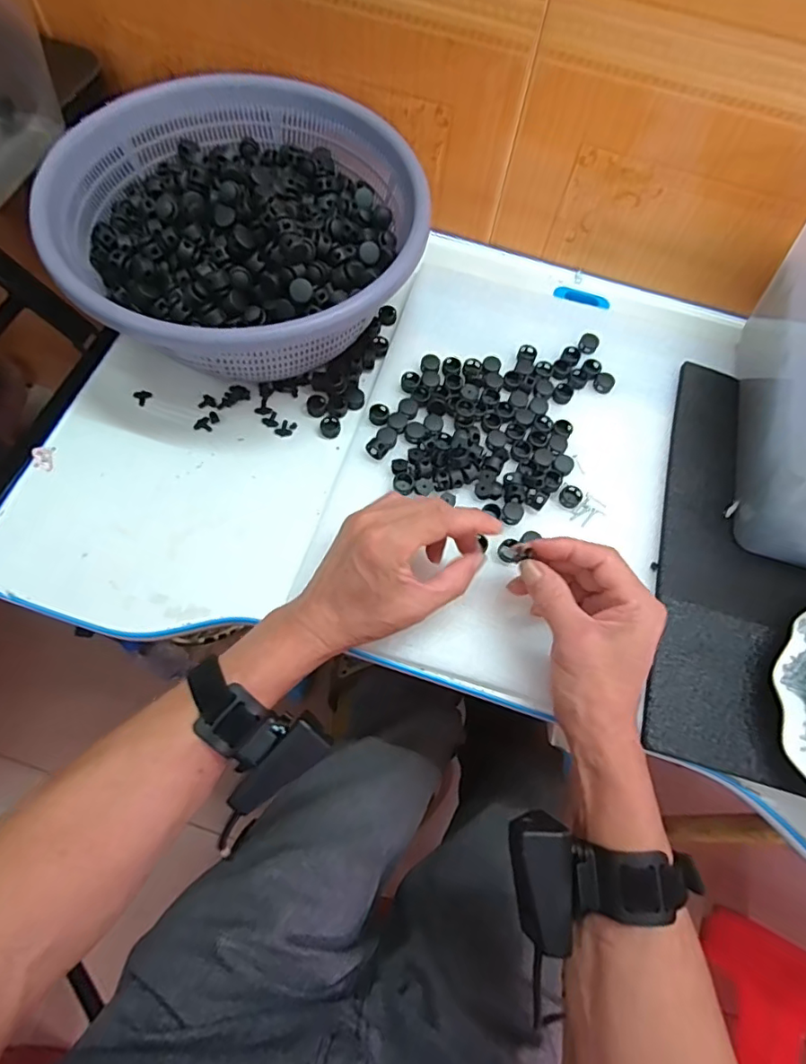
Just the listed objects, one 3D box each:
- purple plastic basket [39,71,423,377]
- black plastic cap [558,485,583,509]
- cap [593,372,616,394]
[{"bbox_3d":[-0.130,-0.241,0.466,0.283,0.120,0.262,-7,69,-7],"label":"purple plastic basket"},{"bbox_3d":[0.135,-0.028,0.436,0.018,0.010,0.016,10,68,0],"label":"black plastic cap"},{"bbox_3d":[0.179,-0.132,0.483,0.017,0.006,0.019,28,69,7],"label":"cap"}]

